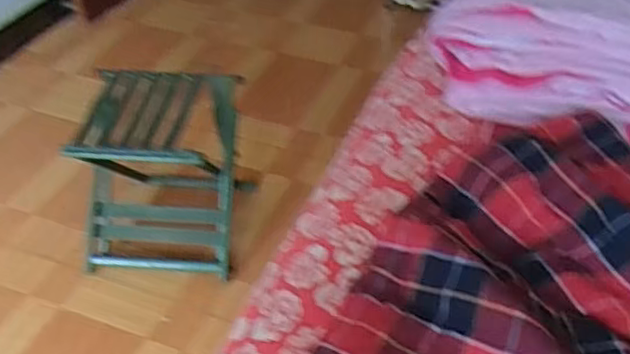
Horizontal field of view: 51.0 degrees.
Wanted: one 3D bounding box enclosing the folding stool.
[{"bbox_3d":[-0.361,-0.014,1.591,0.348,0.354,0.344,5,43,3],"label":"folding stool"}]

